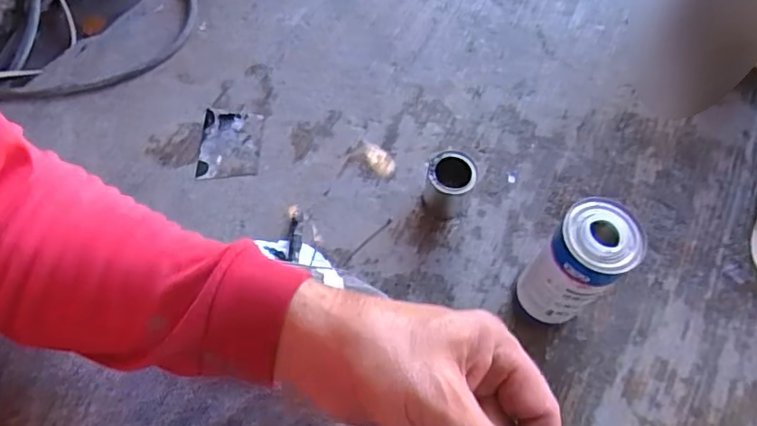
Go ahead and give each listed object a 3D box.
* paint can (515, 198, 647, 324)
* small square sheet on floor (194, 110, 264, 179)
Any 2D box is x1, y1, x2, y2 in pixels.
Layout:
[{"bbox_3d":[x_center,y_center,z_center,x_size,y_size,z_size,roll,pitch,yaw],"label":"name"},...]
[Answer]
[{"bbox_3d":[0.224,0.068,0.662,0.091,0.199,0.083,1,65,-2],"label":"paint can"},{"bbox_3d":[-0.220,-0.102,0.842,0.089,0.008,0.115,3,66,-2],"label":"small square sheet on floor"}]

